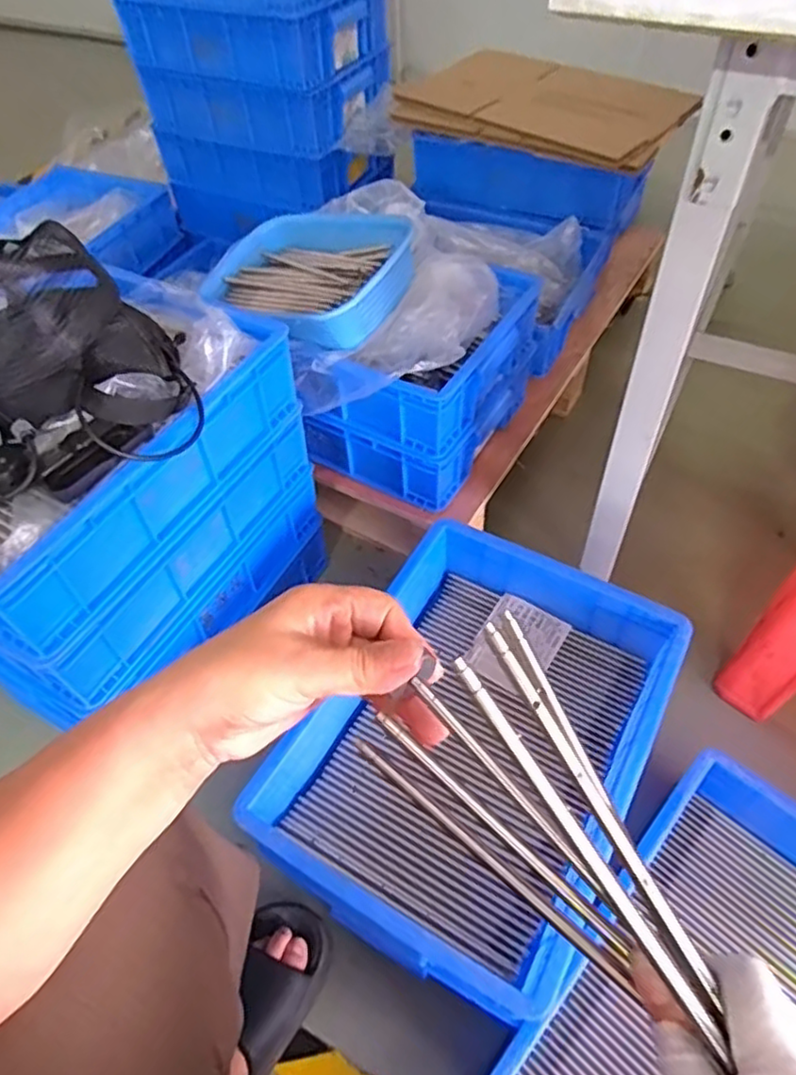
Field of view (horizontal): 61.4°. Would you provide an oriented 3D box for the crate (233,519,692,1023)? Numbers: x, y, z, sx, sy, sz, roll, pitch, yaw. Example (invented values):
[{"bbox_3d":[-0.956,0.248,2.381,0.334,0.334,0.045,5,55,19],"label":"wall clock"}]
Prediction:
[{"bbox_3d":[0.082,0.202,0.696,0.305,0.097,0.412,24,57,20],"label":"crate"}]

